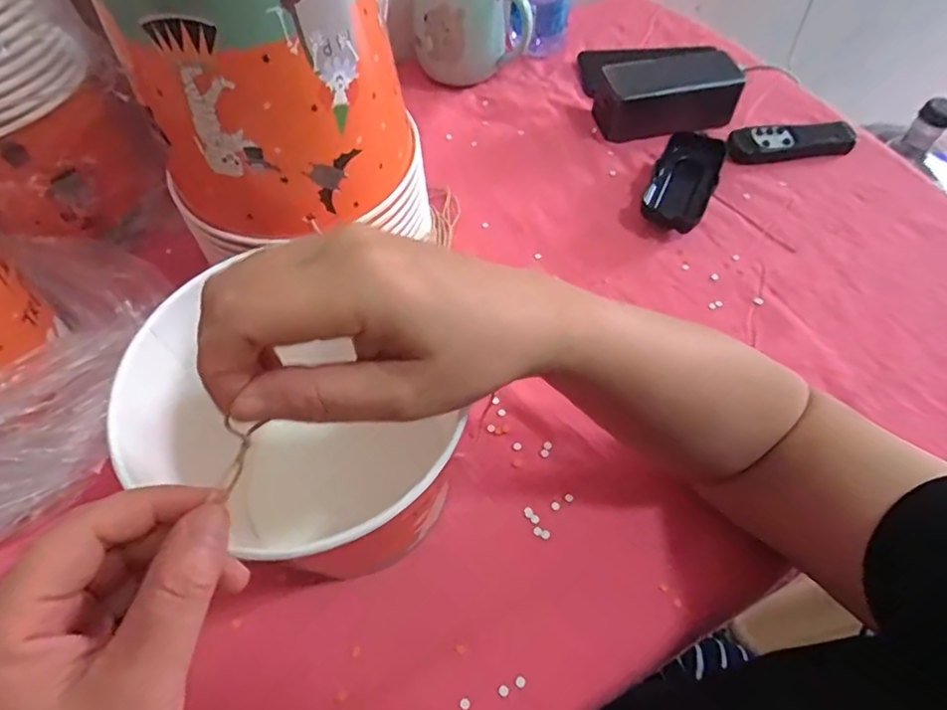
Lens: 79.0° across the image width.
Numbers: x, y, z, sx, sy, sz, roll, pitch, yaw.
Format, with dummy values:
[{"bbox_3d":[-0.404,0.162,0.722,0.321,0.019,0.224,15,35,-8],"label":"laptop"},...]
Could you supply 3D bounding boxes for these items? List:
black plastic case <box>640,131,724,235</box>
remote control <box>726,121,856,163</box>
[{"bbox_3d":[0.184,-0.153,0.503,0.054,0.032,0.107,21,60,11],"label":"black plastic case"},{"bbox_3d":[0.300,-0.204,0.546,0.120,0.019,0.031,-7,59,-6],"label":"remote control"}]

